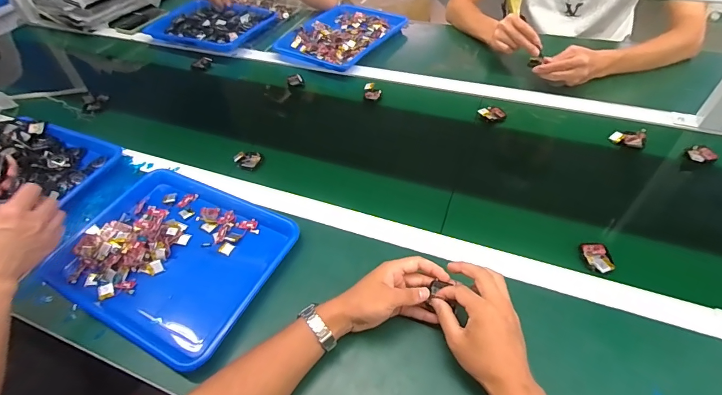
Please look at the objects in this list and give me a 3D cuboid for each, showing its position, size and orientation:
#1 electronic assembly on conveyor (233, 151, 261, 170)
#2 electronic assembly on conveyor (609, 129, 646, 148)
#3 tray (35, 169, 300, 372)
[{"bbox_3d":[-0.223,-0.073,0.732,0.050,0.009,0.040,12,62,7],"label":"electronic assembly on conveyor"},{"bbox_3d":[0.499,-0.111,0.702,0.056,0.028,0.025,9,49,28],"label":"electronic assembly on conveyor"},{"bbox_3d":[-0.288,0.083,0.589,0.341,0.036,0.266,19,53,19],"label":"tray"}]

